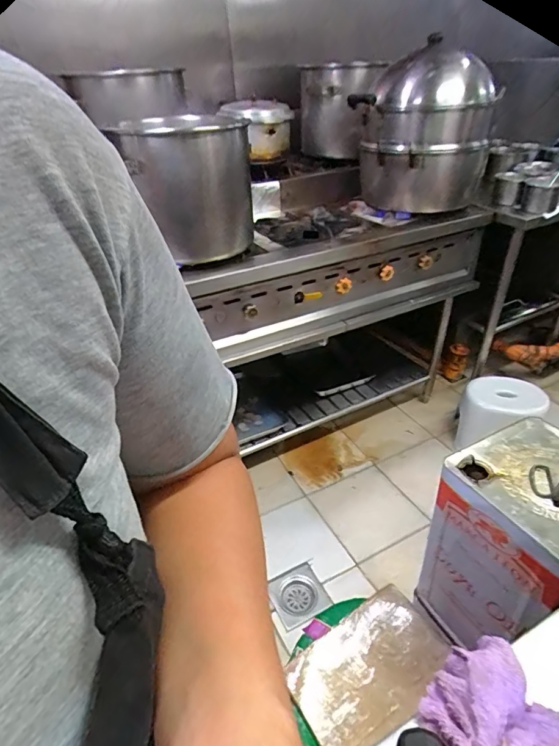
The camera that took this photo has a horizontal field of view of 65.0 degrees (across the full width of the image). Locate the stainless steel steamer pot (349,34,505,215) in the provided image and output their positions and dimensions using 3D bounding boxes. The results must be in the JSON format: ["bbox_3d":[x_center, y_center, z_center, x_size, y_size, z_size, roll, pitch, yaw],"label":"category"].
[{"bbox_3d":[0.453,-0.762,1.402,0.402,0.403,0.347,8,36,16],"label":"stainless steel steamer pot"}]

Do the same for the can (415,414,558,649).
[{"bbox_3d":[0.411,0.296,0.756,0.244,0.335,0.225,-21,38,-24],"label":"can"}]

